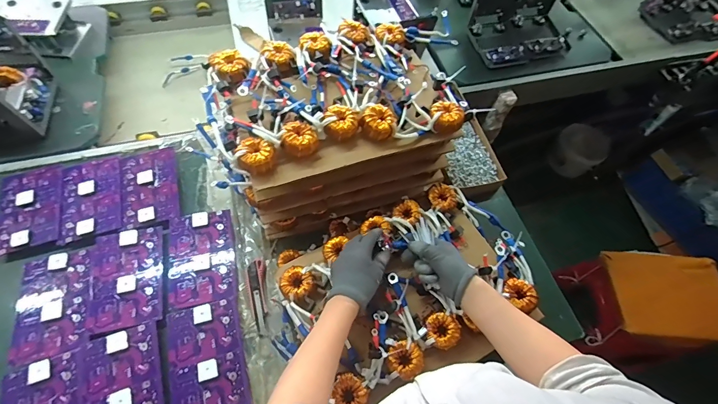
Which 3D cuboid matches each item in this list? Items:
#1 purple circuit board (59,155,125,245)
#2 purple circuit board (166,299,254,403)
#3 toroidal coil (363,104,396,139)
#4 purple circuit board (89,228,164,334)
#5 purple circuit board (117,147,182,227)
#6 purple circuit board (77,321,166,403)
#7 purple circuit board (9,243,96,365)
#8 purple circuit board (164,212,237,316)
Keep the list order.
[{"bbox_3d":[-0.594,-0.013,0.792,0.120,0.008,0.200,-17,63,-13],"label":"purple circuit board"},{"bbox_3d":[-0.276,0.284,0.638,0.127,0.007,0.196,-14,63,-12],"label":"purple circuit board"},{"bbox_3d":[0.036,-0.141,0.634,0.053,0.040,0.054,2,61,-3],"label":"toroidal coil"},{"bbox_3d":[-0.459,0.148,0.707,0.129,0.013,0.198,-11,62,-10],"label":"purple circuit board"},{"bbox_3d":[-0.476,-0.039,0.807,0.117,0.011,0.200,-15,63,-12],"label":"purple circuit board"},{"bbox_3d":[-0.408,0.322,0.608,0.128,0.010,0.200,-17,63,-13],"label":"purple circuit board"},{"bbox_3d":[-0.574,0.184,0.670,0.123,0.017,0.197,-11,62,-10],"label":"purple circuit board"},{"bbox_3d":[-0.327,0.112,0.729,0.129,0.008,0.198,-10,62,-10],"label":"purple circuit board"}]

